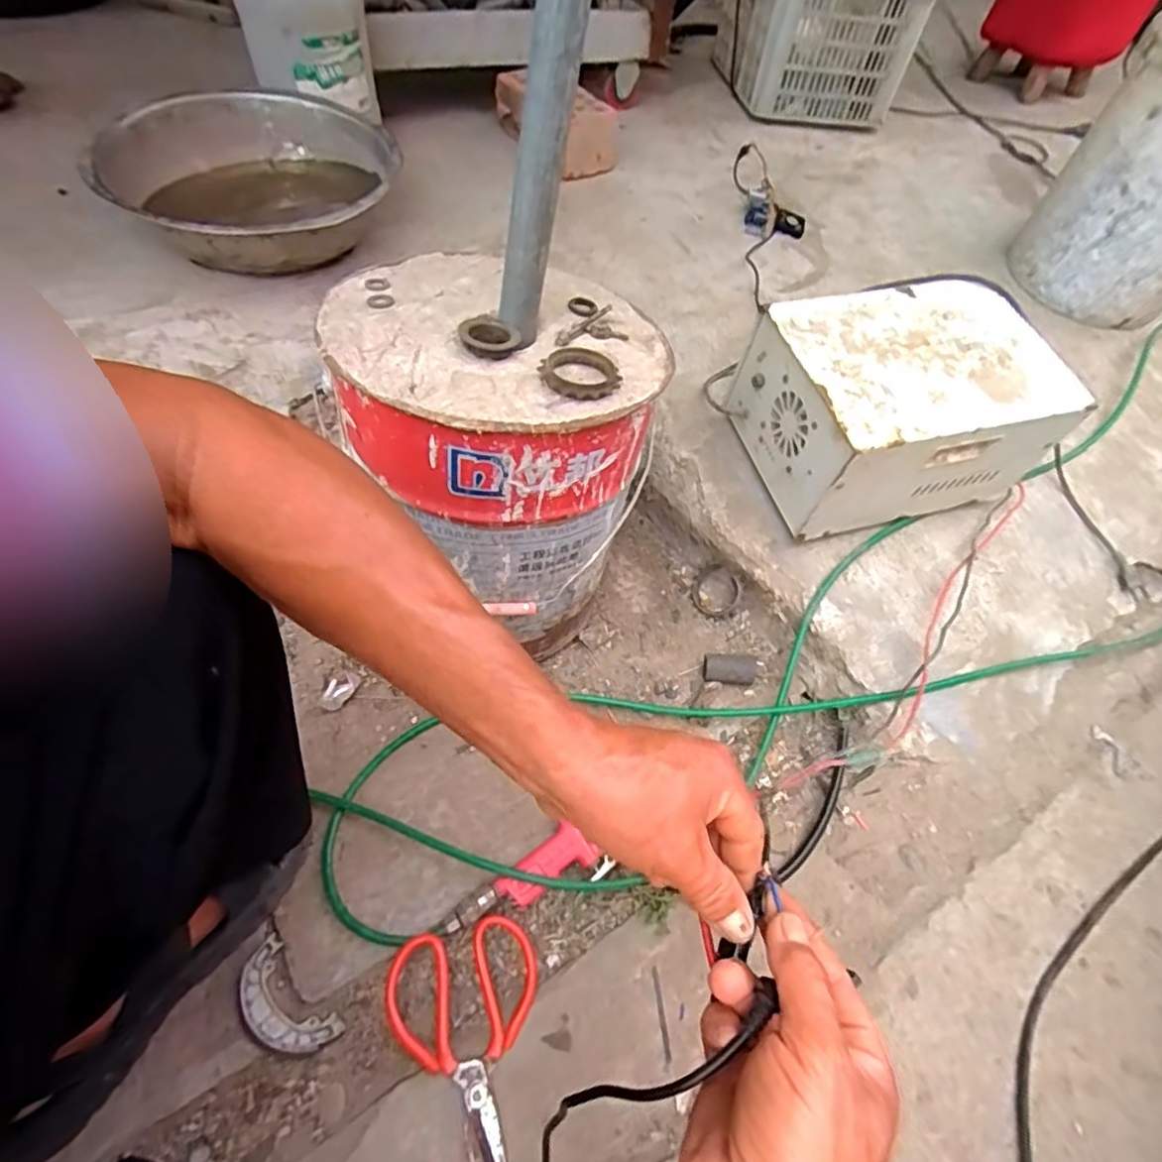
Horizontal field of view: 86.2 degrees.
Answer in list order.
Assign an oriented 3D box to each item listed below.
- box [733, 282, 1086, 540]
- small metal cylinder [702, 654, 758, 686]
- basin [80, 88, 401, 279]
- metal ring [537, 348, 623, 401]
[{"bbox_3d":[0.363,-0.197,0.727,0.294,0.184,0.218,-12,54,-11],"label":"box"},{"bbox_3d":[0.168,0.102,0.704,0.058,0.024,0.032,5,52,2],"label":"small metal cylinder"},{"bbox_3d":[-0.434,-0.528,0.838,0.356,0.126,0.357,1,52,-1],"label":"basin"},{"bbox_3d":[-0.001,-0.162,0.482,0.058,0.009,0.058,1,52,-1],"label":"metal ring"}]

